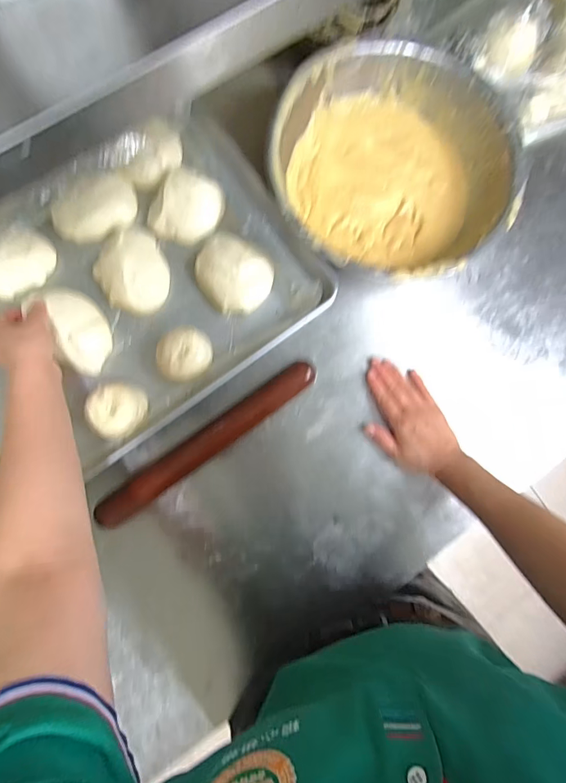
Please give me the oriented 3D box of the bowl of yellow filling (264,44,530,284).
[{"bbox_3d":[0.140,-0.296,0.530,0.303,0.090,0.301,0,83,-4],"label":"bowl of yellow filling"}]

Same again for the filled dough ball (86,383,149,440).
[{"bbox_3d":[-0.207,0.022,0.492,0.061,0.042,0.065,0,83,-4],"label":"filled dough ball"}]

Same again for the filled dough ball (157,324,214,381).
[{"bbox_3d":[-0.124,-0.046,0.498,0.069,0.046,0.059,-39,87,-8],"label":"filled dough ball"}]

